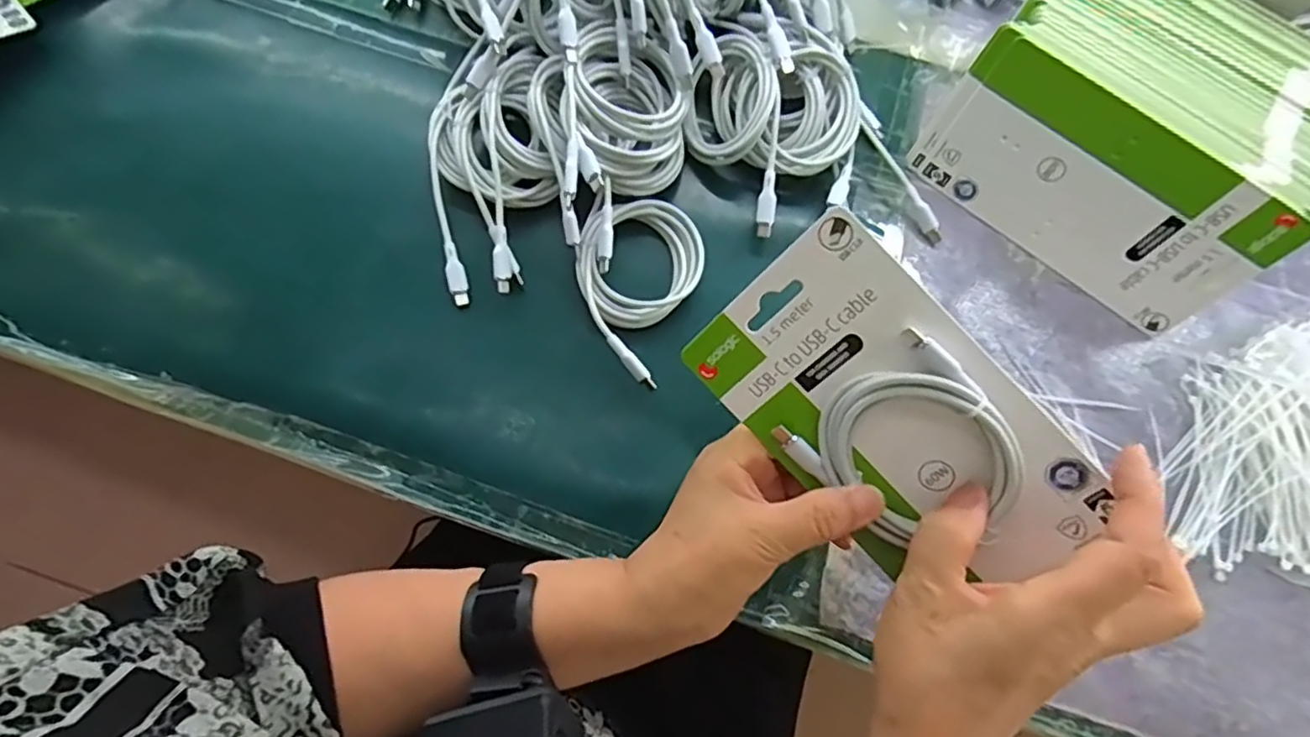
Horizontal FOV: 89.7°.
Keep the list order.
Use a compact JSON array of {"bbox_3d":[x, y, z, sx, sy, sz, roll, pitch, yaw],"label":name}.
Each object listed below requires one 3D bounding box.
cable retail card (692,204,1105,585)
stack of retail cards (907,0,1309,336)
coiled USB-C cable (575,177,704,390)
[{"bbox_3d":[0.102,0.025,0.288,0.172,0.016,0.099,46,118,2],"label":"cable retail card"},{"bbox_3d":[0.283,-0.139,0.396,0.187,0.101,0.132,39,75,10],"label":"stack of retail cards"},{"bbox_3d":[-0.012,-0.052,0.398,0.075,0.028,0.117,8,72,1],"label":"coiled USB-C cable"}]

